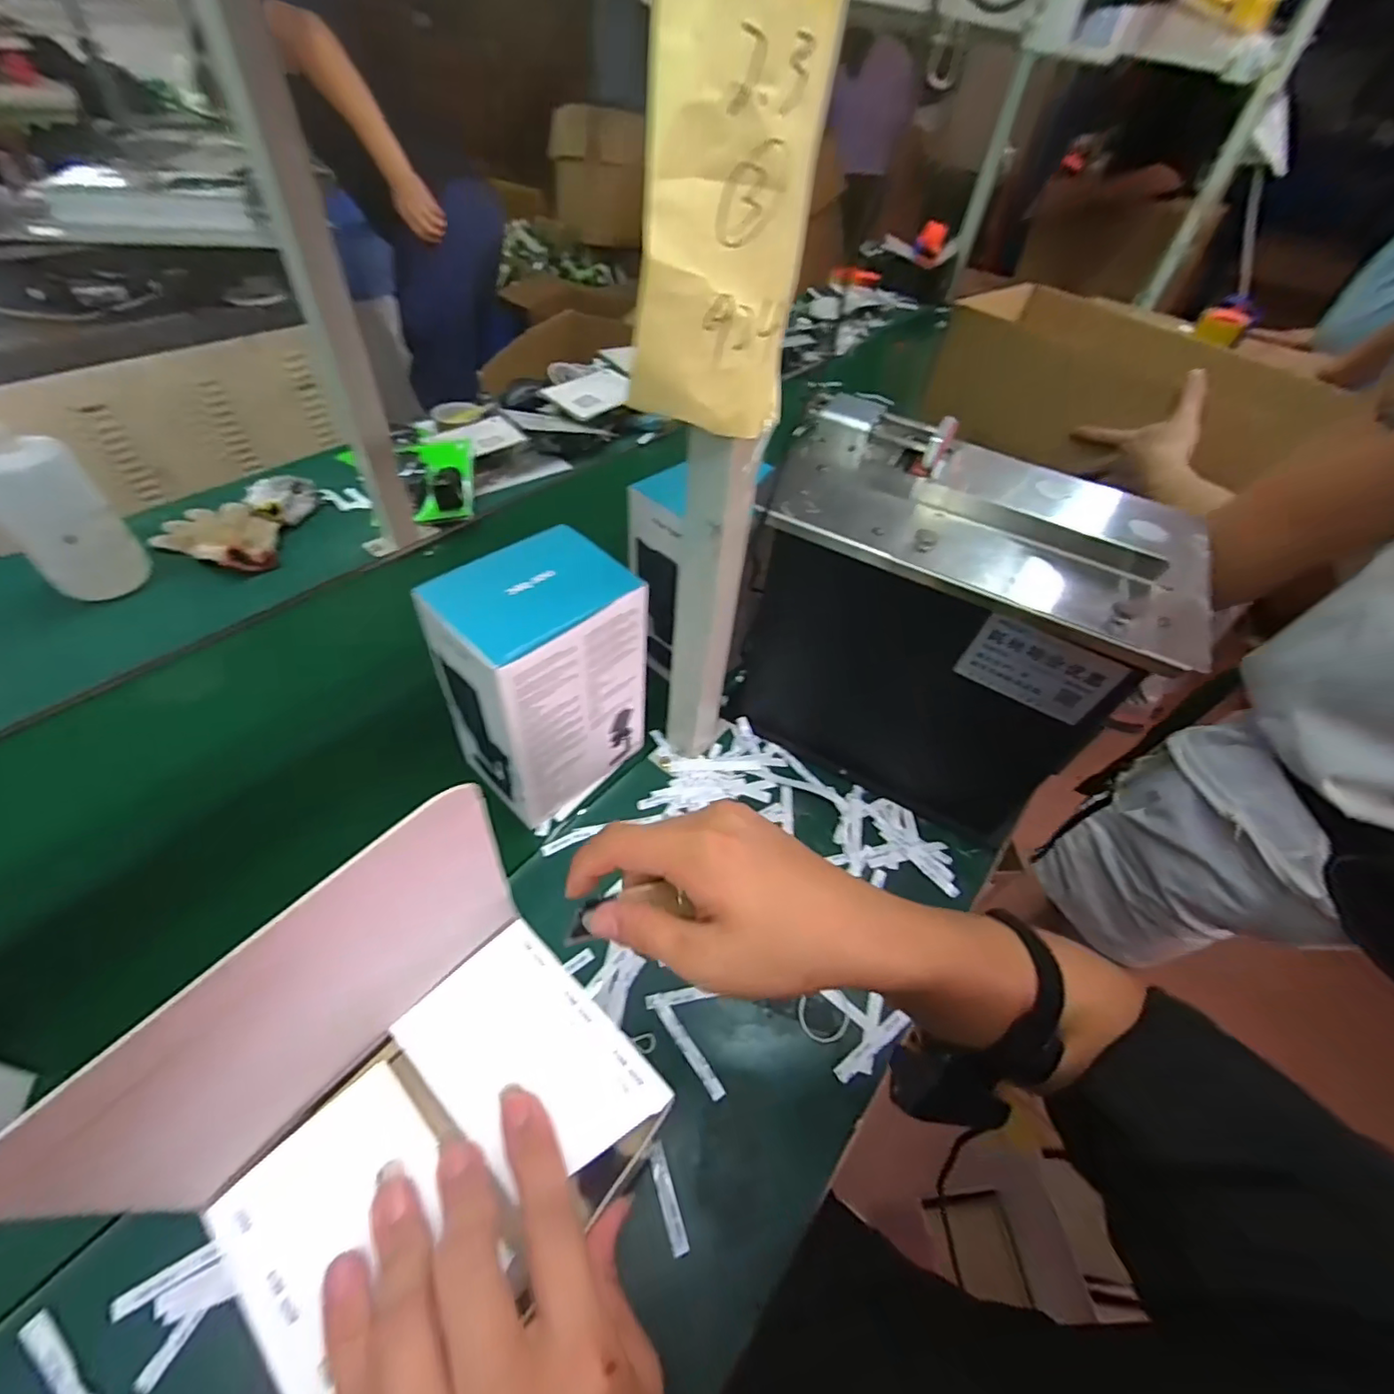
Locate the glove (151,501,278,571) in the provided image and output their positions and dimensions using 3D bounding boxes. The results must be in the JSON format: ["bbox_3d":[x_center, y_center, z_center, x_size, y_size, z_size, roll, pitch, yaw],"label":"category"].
[{"bbox_3d":[-0.648,-0.224,0.827,0.187,0.044,0.118,25,51,15],"label":"glove"}]

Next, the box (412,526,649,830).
[{"bbox_3d":[-0.142,-0.011,0.565,0.118,0.231,0.147,34,53,21],"label":"box"}]

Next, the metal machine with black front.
[{"bbox_3d":[0.219,-0.061,0.591,0.353,0.315,0.186,26,51,16],"label":"metal machine with black front"}]

